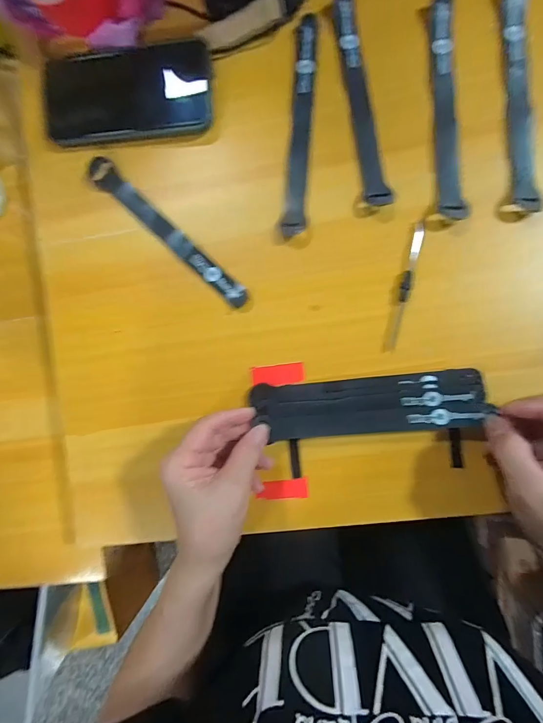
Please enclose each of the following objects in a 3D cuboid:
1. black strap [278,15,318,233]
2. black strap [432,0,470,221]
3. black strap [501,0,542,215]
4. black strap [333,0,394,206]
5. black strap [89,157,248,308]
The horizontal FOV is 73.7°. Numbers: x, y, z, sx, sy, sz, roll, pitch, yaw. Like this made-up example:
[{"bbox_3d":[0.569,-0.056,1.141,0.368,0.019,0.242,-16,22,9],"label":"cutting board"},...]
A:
[{"bbox_3d":[0.027,-0.212,0.326,0.020,0.004,0.196,5,90,6],"label":"black strap"},{"bbox_3d":[0.150,-0.214,0.307,0.023,0.012,0.190,-1,90,6],"label":"black strap"},{"bbox_3d":[0.209,-0.219,0.301,0.030,0.012,0.193,0,90,6],"label":"black strap"},{"bbox_3d":[0.078,-0.230,0.317,0.023,0.007,0.187,-10,89,6],"label":"black strap"},{"bbox_3d":[-0.098,-0.120,0.337,0.194,0.006,0.022,44,94,5],"label":"black strap"}]

